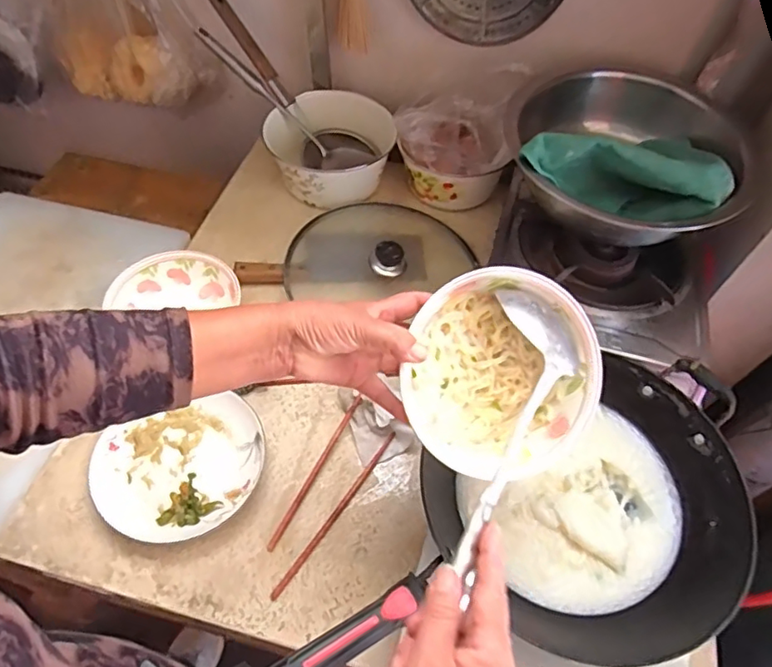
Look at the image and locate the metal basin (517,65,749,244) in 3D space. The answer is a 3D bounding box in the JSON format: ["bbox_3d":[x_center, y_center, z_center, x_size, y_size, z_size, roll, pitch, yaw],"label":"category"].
[{"bbox_3d":[0.307,-0.237,0.762,0.248,0.106,0.278,13,60,5],"label":"metal basin"}]

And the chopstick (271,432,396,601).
[{"bbox_3d":[-0.057,0.209,0.680,0.009,0.013,0.230,32,63,15],"label":"chopstick"}]

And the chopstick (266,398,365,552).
[{"bbox_3d":[-0.086,0.167,0.706,0.013,0.013,0.208,26,62,11],"label":"chopstick"}]

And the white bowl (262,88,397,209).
[{"bbox_3d":[-0.089,-0.314,0.970,0.199,0.086,0.196,1,60,-2],"label":"white bowl"}]

